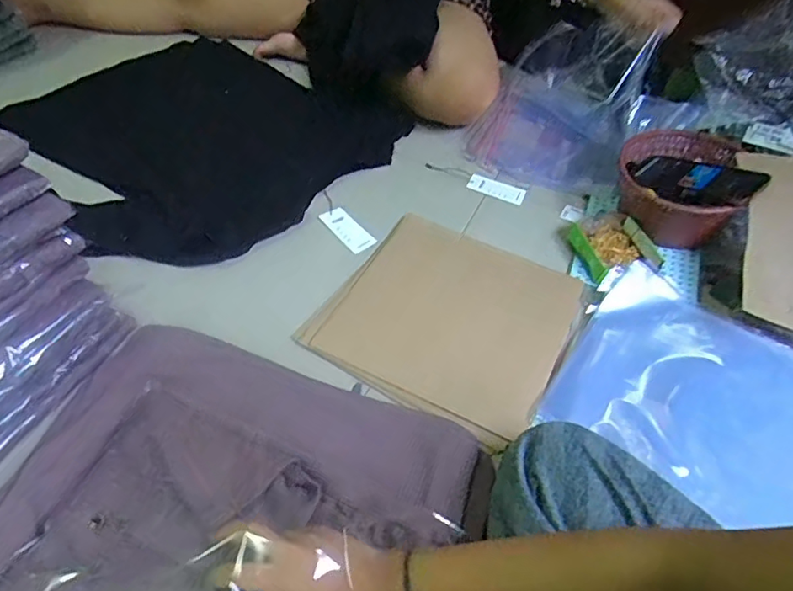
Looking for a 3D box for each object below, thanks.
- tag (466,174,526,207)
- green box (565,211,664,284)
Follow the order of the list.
[{"bbox_3d":[0.159,-0.170,0.875,0.089,0.008,0.037,23,50,13],"label":"tag"},{"bbox_3d":[0.301,-0.076,0.782,0.109,0.035,0.118,-14,52,-18],"label":"green box"}]

